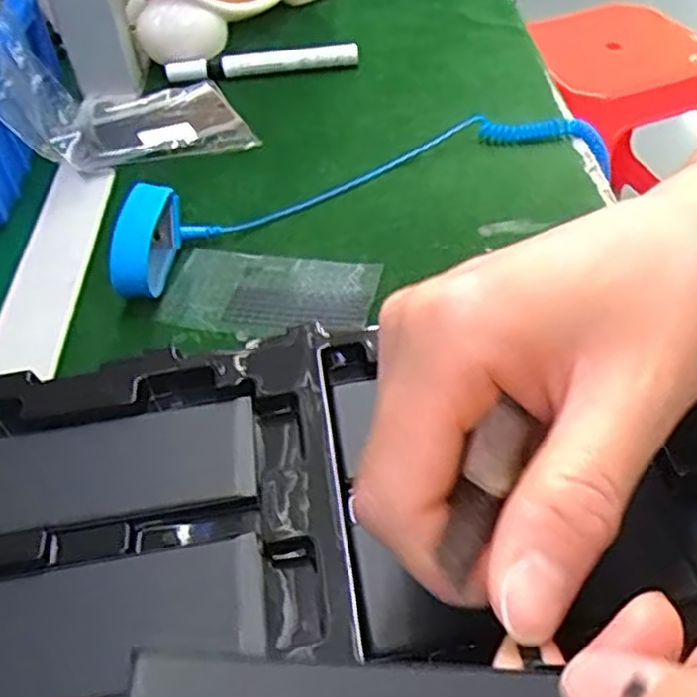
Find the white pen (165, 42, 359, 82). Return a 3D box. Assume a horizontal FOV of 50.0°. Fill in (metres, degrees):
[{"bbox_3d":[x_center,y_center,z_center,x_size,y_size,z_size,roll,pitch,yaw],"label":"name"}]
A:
[{"bbox_3d":[-0.065,-0.215,0.561,0.142,0.021,0.017,-8,46,-2],"label":"white pen"}]

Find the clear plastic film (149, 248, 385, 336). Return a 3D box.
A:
[{"bbox_3d":[-0.041,-0.030,0.388,0.107,0.006,0.056,5,47,11],"label":"clear plastic film"}]

